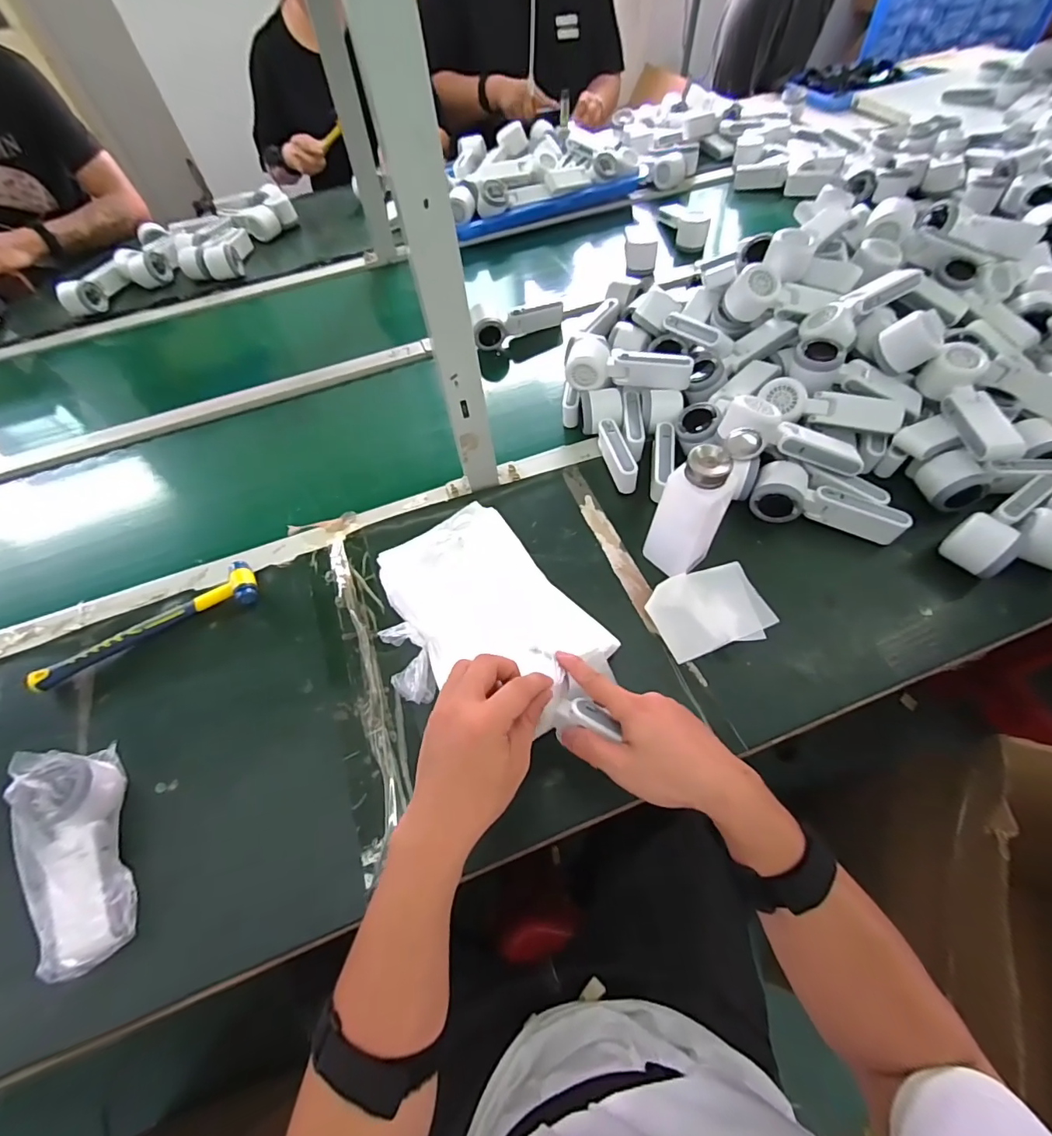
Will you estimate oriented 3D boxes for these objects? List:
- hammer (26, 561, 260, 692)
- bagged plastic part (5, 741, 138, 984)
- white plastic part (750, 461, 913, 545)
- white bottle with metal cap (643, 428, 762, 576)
[{"bbox_3d":[-0.438,0.065,0.569,0.243,0.027,0.054,-27,62,-11],"label":"hammer"},{"bbox_3d":[-0.401,0.249,0.430,0.059,0.088,0.189,-25,62,-10],"label":"bagged plastic part"},{"bbox_3d":[0.359,-0.083,0.586,0.163,0.044,0.070,11,62,10],"label":"white plastic part"},{"bbox_3d":[0.176,-0.064,0.512,0.059,0.180,0.071,36,69,21],"label":"white bottle with metal cap"}]

